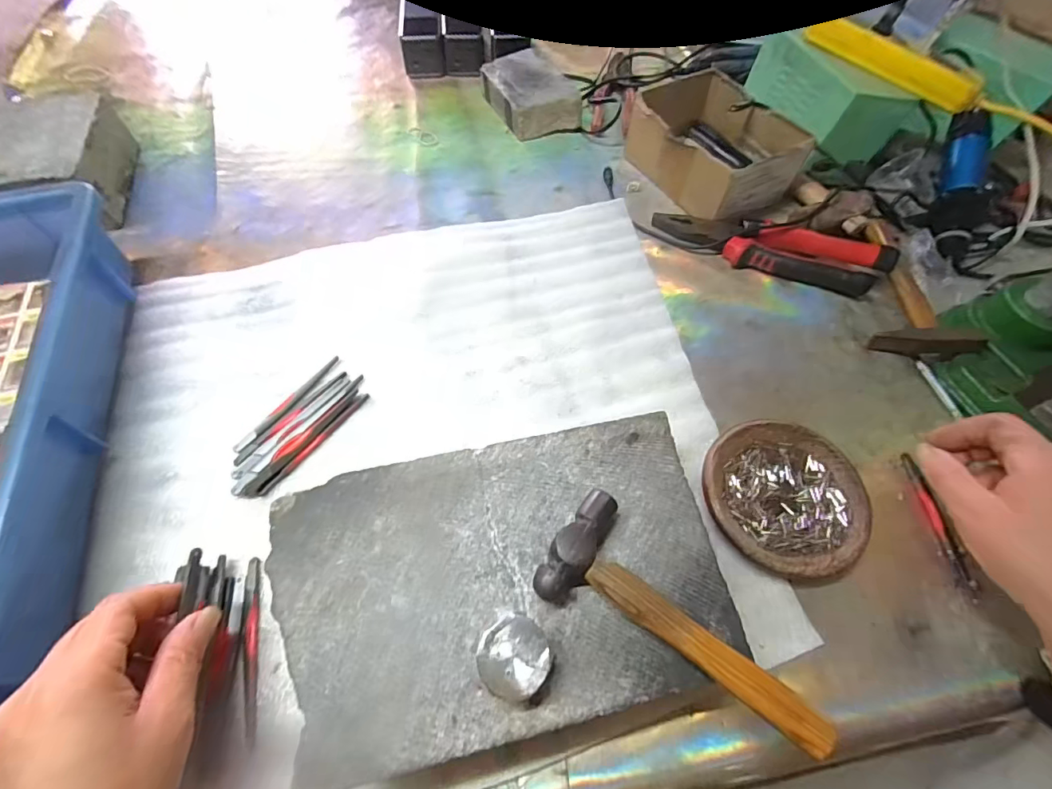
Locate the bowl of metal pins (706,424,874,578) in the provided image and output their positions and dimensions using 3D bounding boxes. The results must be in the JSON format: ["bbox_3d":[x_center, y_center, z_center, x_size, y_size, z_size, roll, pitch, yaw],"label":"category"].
[{"bbox_3d":[0.185,0.074,0.335,0.111,0.021,0.111,1,59,-2],"label":"bowl of metal pins"}]

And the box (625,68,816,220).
[{"bbox_3d":[0.205,-0.274,0.514,0.129,0.068,0.167,-24,63,-16],"label":"box"}]

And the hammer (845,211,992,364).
[{"bbox_3d":[0.365,-0.114,0.448,0.077,0.028,0.182,5,59,1],"label":"hammer"}]

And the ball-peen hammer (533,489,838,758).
[{"bbox_3d":[0.084,0.109,0.236,0.150,0.017,0.061,27,62,13],"label":"ball-peen hammer"}]

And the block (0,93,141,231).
[{"bbox_3d":[-0.471,-0.231,0.466,0.099,0.066,0.158,-12,60,-10],"label":"block"}]

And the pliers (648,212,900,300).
[{"bbox_3d":[0.247,-0.153,0.468,0.227,0.025,0.066,14,60,6],"label":"pliers"}]

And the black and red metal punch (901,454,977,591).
[{"bbox_3d":[0.294,0.087,0.332,0.006,0.012,0.096,-2,59,-2],"label":"black and red metal punch"}]

